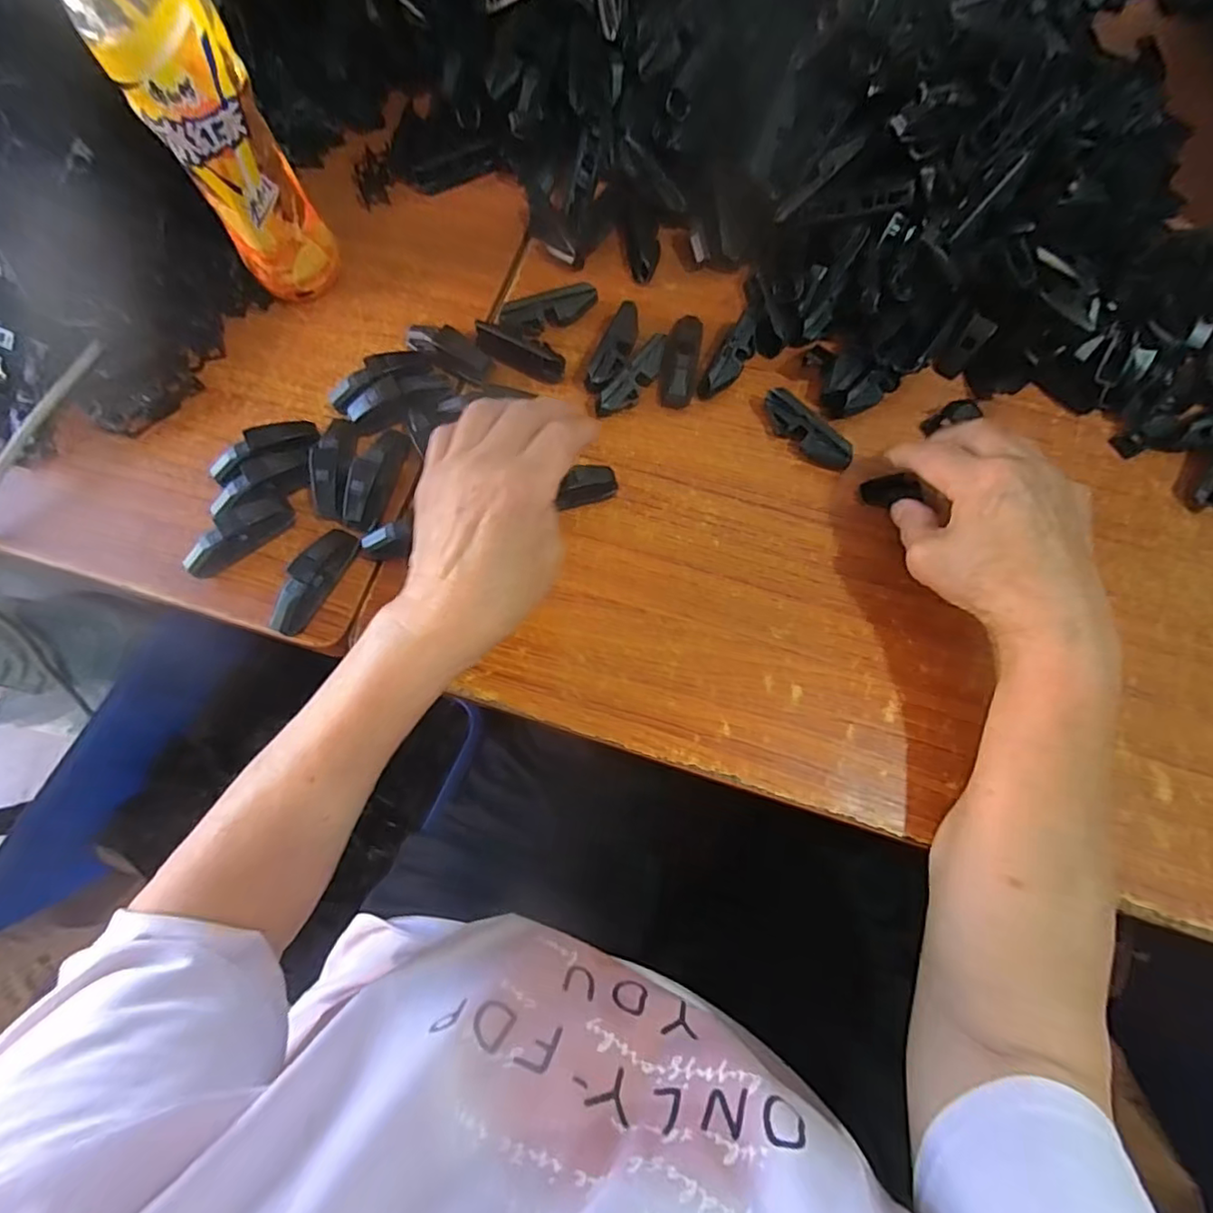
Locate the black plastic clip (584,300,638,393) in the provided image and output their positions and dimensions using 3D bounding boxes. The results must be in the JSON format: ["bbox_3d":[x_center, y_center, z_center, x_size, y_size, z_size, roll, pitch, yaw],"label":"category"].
[{"bbox_3d":[0.006,-0.181,0.411,0.021,0.021,0.077,22,74,7],"label":"black plastic clip"}]

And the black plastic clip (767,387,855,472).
[{"bbox_3d":[0.134,-0.117,0.387,0.016,0.021,0.069,-42,77,-12],"label":"black plastic clip"}]

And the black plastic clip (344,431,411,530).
[{"bbox_3d":[-0.151,-0.084,0.377,0.025,0.013,0.068,19,74,6],"label":"black plastic clip"}]

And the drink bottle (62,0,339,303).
[{"bbox_3d":[-0.240,-0.296,0.342,0.061,0.197,0.072,-32,75,-9],"label":"drink bottle"}]

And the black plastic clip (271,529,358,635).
[{"bbox_3d":[-0.183,-0.017,0.358,0.016,0.027,0.072,30,75,9],"label":"black plastic clip"}]

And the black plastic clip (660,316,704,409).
[{"bbox_3d":[0.053,-0.177,0.407,0.025,0.021,0.071,10,73,3],"label":"black plastic clip"}]

